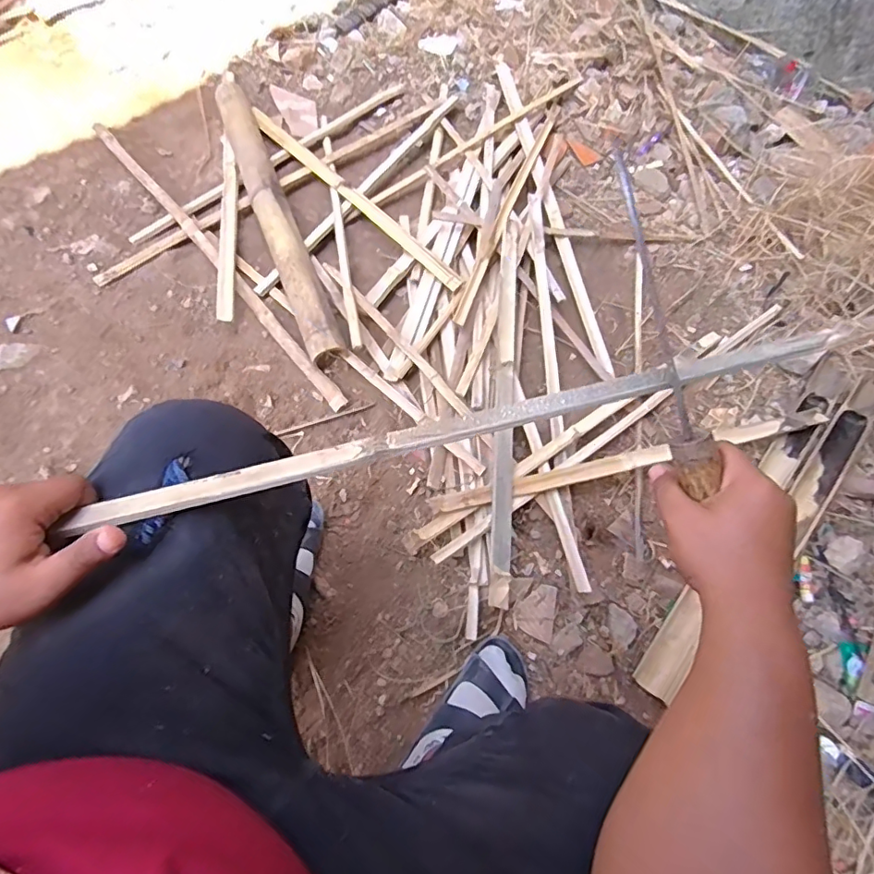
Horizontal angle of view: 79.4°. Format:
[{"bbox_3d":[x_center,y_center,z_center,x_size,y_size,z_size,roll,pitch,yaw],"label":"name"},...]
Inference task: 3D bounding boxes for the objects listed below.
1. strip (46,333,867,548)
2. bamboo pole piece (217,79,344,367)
[{"bbox_3d":[0.017,-0.004,0.384,0.565,0.008,0.024,-14,67,-2],"label":"strip"},{"bbox_3d":[-0.347,-0.496,1.064,0.070,0.073,0.827,-18,67,-15],"label":"bamboo pole piece"}]

